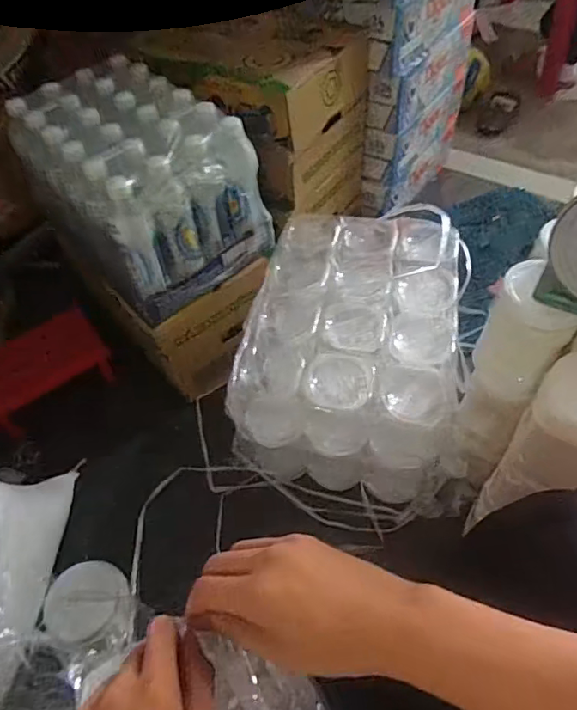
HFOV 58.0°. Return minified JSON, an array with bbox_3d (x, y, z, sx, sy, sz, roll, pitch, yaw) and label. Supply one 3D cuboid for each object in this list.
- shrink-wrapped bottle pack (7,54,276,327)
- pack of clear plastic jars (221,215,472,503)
[{"bbox_3d":[-0.254,-0.298,0.890,0.255,0.224,0.401,-36,58,-20],"label":"shrink-wrapped bottle pack"},{"bbox_3d":[0.113,-0.007,0.859,0.310,0.237,0.393,8,54,11],"label":"pack of clear plastic jars"}]

